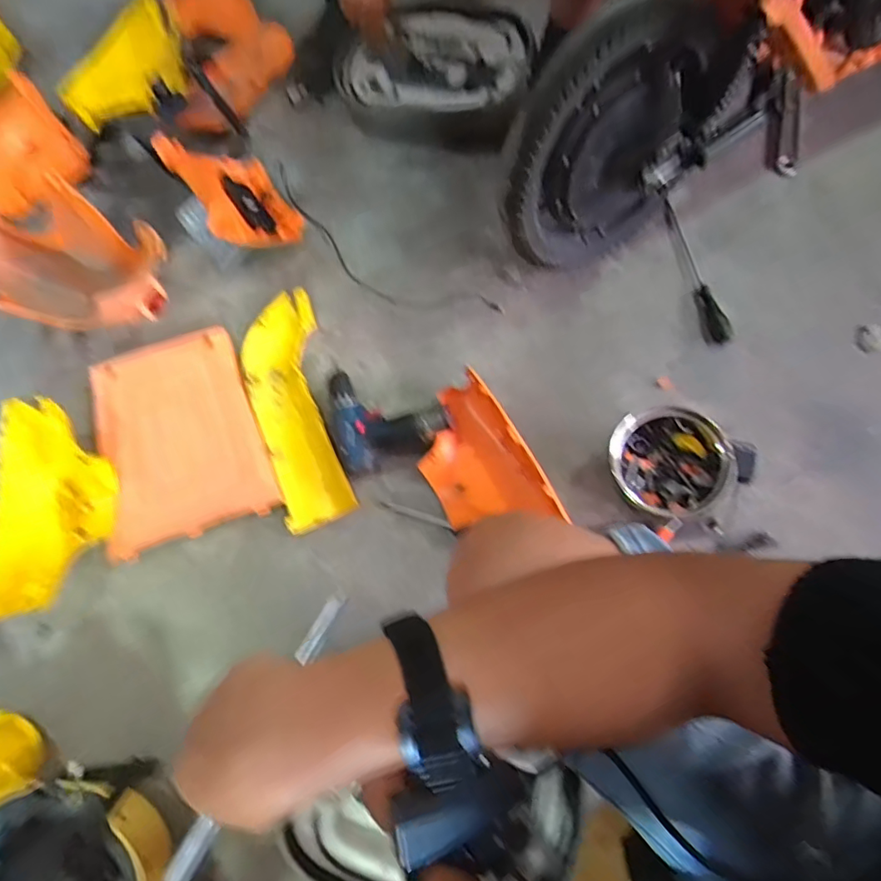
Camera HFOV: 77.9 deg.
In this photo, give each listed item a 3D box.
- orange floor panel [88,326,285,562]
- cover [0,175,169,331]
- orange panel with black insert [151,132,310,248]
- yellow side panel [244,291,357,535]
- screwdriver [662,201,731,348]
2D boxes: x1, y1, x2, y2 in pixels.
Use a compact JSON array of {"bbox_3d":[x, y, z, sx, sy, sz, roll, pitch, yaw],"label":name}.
[{"bbox_3d":[-0.427,-0.013,0.886,0.257,0.013,0.339,-19,73,-5],"label":"orange floor panel"},{"bbox_3d":[-0.650,-0.292,0.913,0.479,0.188,0.227,22,75,8],"label":"cover"},{"bbox_3d":[-0.378,-0.448,0.997,0.181,0.063,0.242,-18,66,-49],"label":"orange panel with black insert"},{"bbox_3d":[-0.244,-0.054,0.907,0.132,0.036,0.404,-15,73,-4],"label":"yellow side panel"},{"bbox_3d":[0.460,-0.304,0.978,0.035,0.030,0.296,-10,73,-2],"label":"screwdriver"}]

